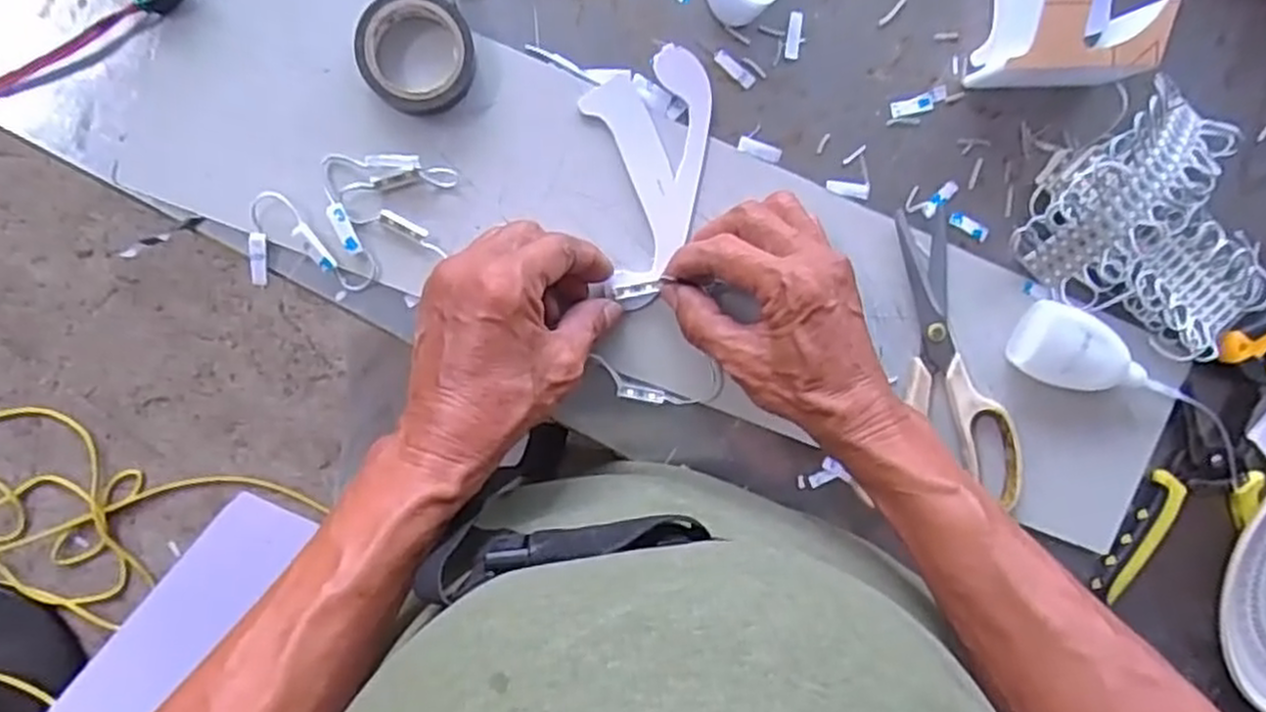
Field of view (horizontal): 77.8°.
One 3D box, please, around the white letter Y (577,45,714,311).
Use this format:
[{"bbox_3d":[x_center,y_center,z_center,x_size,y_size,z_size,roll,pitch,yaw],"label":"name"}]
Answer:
[{"bbox_3d":[0.015,-0.097,0.428,0.066,0.006,0.131,-12,96,-6],"label":"white letter Y"}]

